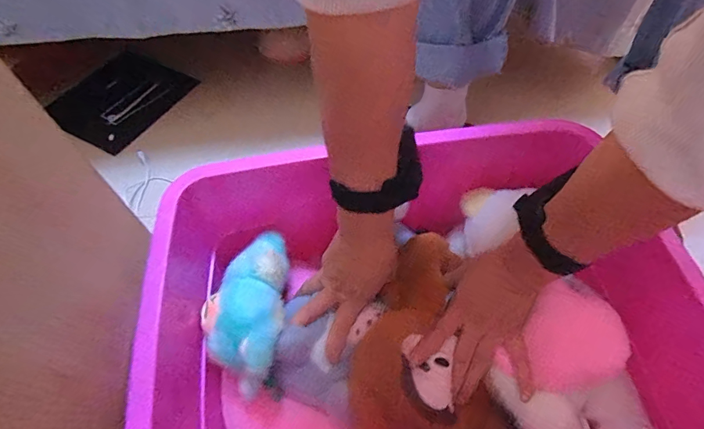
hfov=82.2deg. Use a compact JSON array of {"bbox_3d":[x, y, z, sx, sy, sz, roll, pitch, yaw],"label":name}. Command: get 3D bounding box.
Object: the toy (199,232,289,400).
[{"bbox_3d":[-0.106,0.089,0.415,0.077,0.053,0.167,6,58,5],"label":"toy"}]

